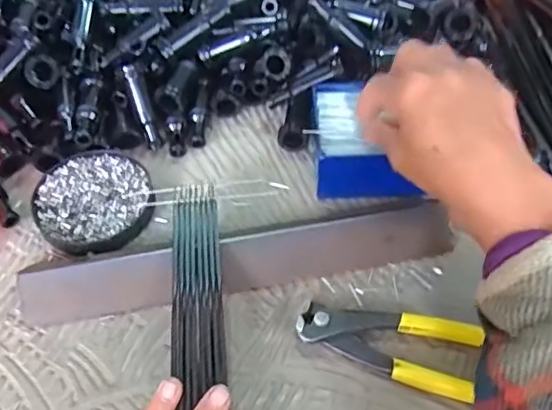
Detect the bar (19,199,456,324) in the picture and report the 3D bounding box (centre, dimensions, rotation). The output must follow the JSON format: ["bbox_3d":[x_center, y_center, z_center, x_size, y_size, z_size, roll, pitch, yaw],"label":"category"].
[{"bbox_3d":[-0.021,0.037,0.380,0.278,0.035,0.027,-9,53,-6],"label":"bar"}]

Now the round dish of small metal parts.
[{"bbox_3d":[-0.129,-0.002,0.419,0.080,0.017,0.084,0,52,0],"label":"round dish of small metal parts"}]

